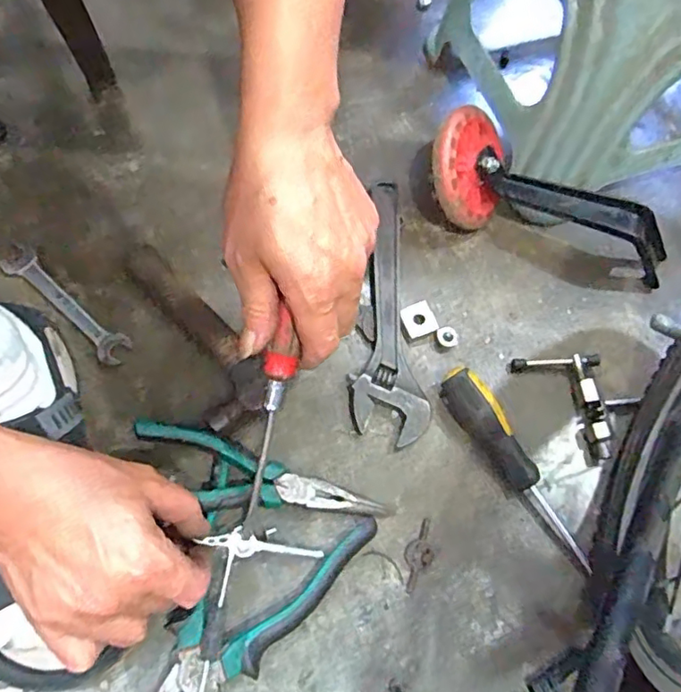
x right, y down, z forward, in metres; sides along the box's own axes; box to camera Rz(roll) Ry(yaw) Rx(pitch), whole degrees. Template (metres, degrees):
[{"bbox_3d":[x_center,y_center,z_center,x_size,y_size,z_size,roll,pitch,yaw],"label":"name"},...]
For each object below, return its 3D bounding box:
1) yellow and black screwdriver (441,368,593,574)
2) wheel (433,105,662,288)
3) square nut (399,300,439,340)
[{"bbox_3d":[0.130,0.089,0.427,0.027,0.030,0.163,-29,70,-16],"label":"yellow and black screwdriver"},{"bbox_3d":[0.189,-0.136,0.507,0.225,0.085,0.095,13,64,2],"label":"wheel"},{"bbox_3d":[0.065,-0.022,0.481,0.025,0.010,0.028,-18,67,-12],"label":"square nut"}]

